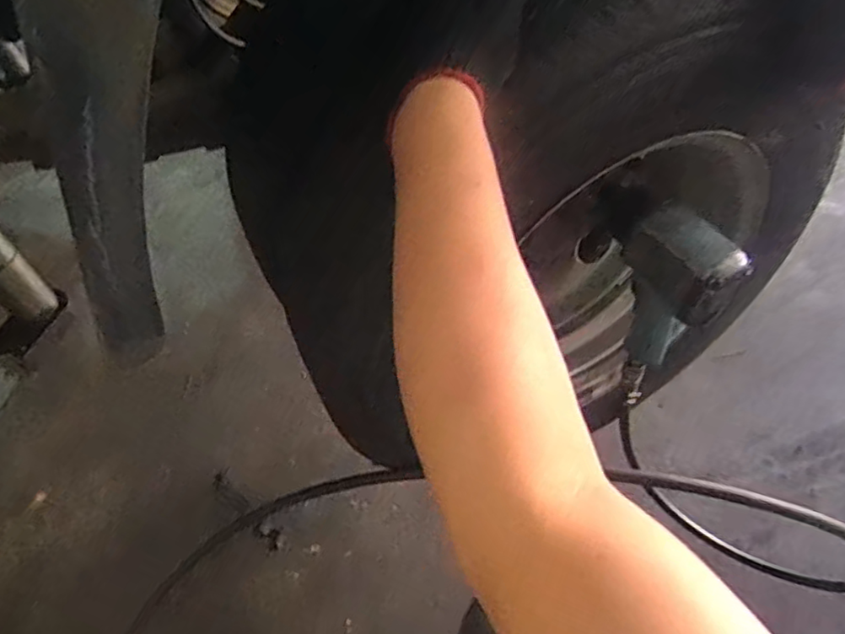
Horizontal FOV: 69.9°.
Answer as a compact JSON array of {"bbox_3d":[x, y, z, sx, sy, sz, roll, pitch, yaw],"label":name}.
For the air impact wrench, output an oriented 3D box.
[{"bbox_3d":[0.248,-0.047,0.662,0.075,0.186,0.188,-26,55,-10],"label":"air impact wrench"}]

